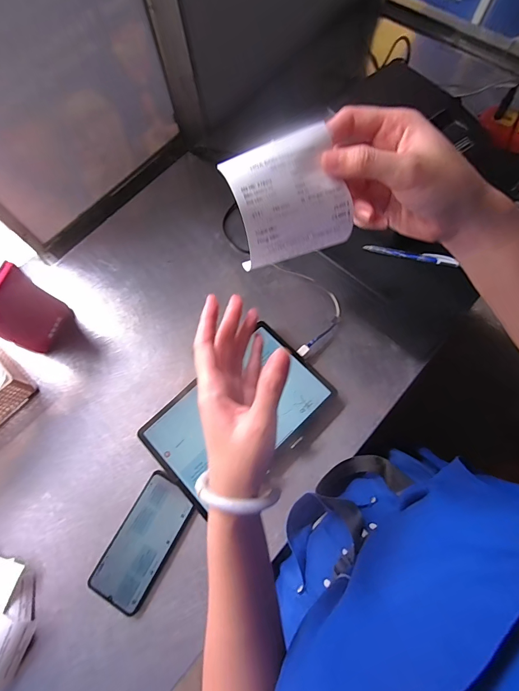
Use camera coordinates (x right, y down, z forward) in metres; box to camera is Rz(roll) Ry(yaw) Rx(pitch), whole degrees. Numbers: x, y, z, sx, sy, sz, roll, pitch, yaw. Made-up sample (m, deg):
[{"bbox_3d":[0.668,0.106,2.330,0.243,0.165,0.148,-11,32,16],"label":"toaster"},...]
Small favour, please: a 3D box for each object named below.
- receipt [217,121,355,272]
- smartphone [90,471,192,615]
[{"bbox_3d":[0.019,-0.096,0.237,0.075,0.021,0.073,-26,101,-12],"label":"receipt"},{"bbox_3d":[-0.156,0.264,0.485,0.077,0.010,0.161,28,76,9],"label":"smartphone"}]

